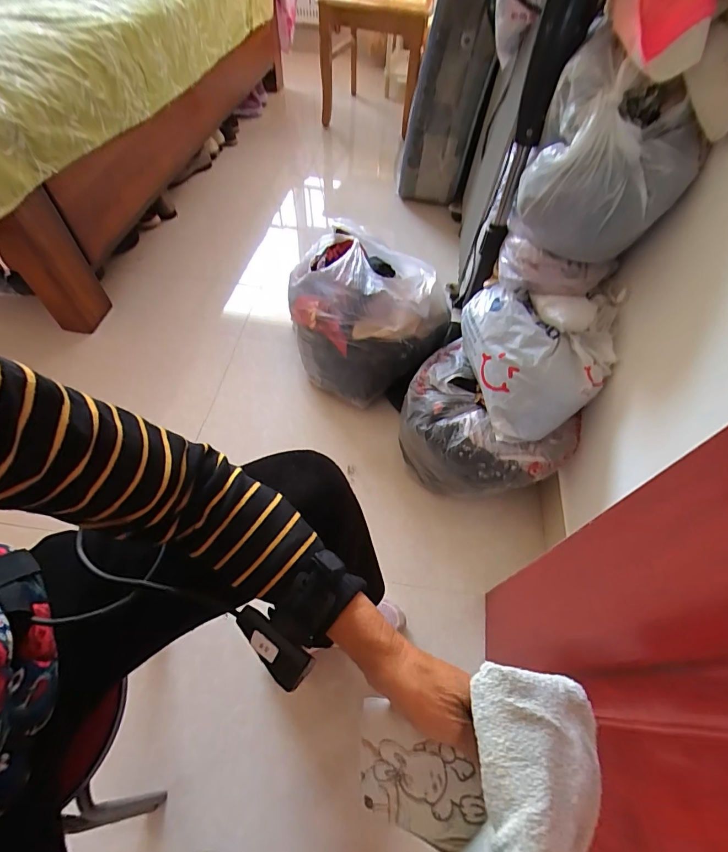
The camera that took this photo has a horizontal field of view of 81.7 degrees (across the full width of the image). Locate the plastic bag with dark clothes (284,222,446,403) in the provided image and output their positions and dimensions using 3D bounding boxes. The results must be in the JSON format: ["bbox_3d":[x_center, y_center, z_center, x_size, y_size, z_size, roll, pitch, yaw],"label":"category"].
[{"bbox_3d":[-0.002,-0.258,1.008,0.316,0.297,0.293,-12,59,-10],"label":"plastic bag with dark clothes"}]

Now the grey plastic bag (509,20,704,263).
[{"bbox_3d":[0.351,-0.371,0.625,0.213,0.238,0.142,22,59,11],"label":"grey plastic bag"}]

